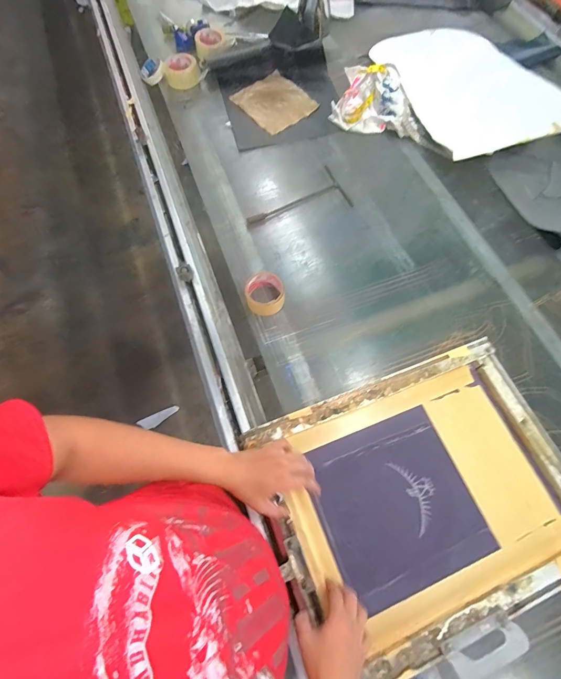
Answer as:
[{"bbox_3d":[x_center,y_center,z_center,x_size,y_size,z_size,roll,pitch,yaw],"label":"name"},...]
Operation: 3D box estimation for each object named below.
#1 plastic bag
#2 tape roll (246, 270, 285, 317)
[{"bbox_3d":[0.292,-0.693,0.984,0.270,0.077,0.198,21,71,10],"label":"plastic bag"},{"bbox_3d":[-0.036,-0.106,0.786,0.087,0.045,0.094,0,66,1],"label":"tape roll"}]

